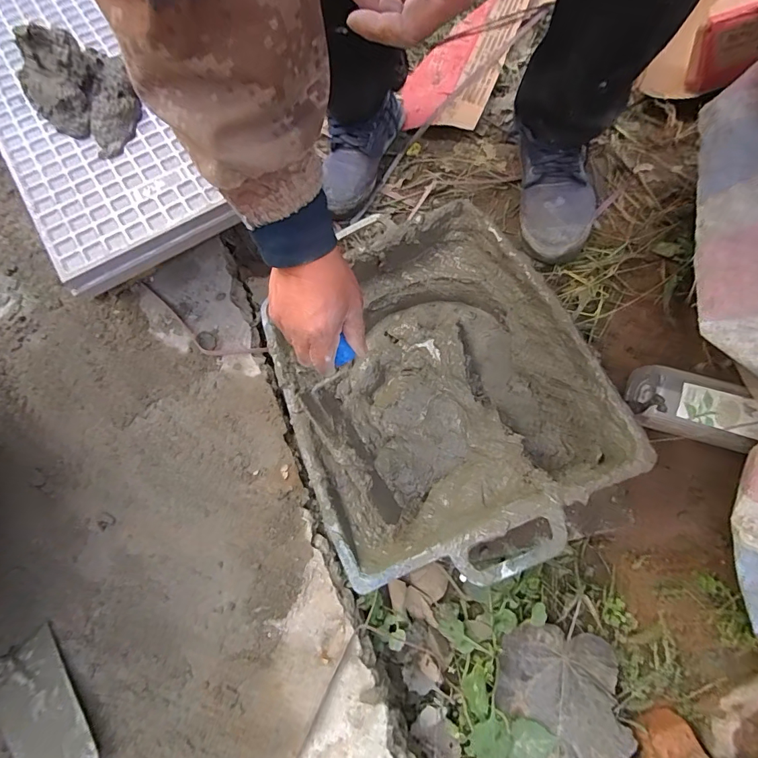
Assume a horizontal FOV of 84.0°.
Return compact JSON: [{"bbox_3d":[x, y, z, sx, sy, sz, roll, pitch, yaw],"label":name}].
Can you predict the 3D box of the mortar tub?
[{"bbox_3d":[0.055,-0.001,0.506,0.324,0.125,0.420,-22,71,-5],"label":"mortar tub"}]

